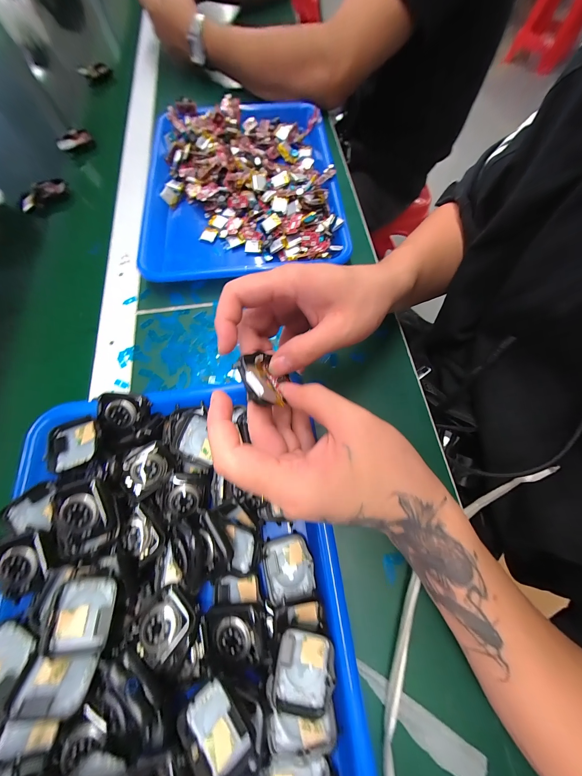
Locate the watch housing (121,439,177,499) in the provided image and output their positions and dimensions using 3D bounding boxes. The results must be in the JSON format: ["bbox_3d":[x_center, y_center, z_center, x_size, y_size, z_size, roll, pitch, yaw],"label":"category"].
[{"bbox_3d":[-0.120,0.066,0.218,0.040,0.005,0.034,-34,85,-24],"label":"watch housing"}]

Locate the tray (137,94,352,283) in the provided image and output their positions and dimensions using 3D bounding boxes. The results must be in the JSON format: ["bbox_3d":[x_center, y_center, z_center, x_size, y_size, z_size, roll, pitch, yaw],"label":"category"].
[{"bbox_3d":[-0.068,-0.284,0.361,0.262,0.040,0.327,-6,69,-2],"label":"tray"}]

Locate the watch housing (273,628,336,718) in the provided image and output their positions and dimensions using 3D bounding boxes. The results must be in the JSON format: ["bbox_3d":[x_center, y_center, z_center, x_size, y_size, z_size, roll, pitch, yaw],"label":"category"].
[{"bbox_3d":[0.009,0.189,0.176,0.038,0.009,0.042,5,69,3],"label":"watch housing"}]

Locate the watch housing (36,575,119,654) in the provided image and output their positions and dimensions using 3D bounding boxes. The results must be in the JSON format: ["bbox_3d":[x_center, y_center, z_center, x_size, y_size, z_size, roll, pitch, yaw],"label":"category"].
[{"bbox_3d":[-0.138,0.149,0.172,0.035,0.009,0.042,9,68,-18],"label":"watch housing"}]

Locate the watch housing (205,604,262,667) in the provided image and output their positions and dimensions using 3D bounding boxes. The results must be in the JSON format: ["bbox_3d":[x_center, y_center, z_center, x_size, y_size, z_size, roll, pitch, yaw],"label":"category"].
[{"bbox_3d":[-0.042,0.174,0.187,0.041,0.014,0.034,-8,69,-2],"label":"watch housing"}]

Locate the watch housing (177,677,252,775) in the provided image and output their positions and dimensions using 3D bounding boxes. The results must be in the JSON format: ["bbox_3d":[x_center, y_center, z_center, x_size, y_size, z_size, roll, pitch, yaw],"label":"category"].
[{"bbox_3d":[-0.044,0.206,0.158,0.041,0.009,0.033,42,75,15],"label":"watch housing"}]

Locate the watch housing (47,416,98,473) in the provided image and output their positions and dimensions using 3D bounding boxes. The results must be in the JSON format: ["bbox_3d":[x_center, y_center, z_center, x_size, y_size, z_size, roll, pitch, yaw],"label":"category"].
[{"bbox_3d":[-0.182,0.046,0.218,0.034,0.010,0.043,-22,70,-7],"label":"watch housing"}]

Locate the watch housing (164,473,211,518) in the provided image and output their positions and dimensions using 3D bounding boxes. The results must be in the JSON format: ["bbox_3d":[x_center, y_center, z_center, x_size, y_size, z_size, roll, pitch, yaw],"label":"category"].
[{"bbox_3d":[-0.086,0.088,0.216,0.033,0.010,0.033,2,69,1],"label":"watch housing"}]

